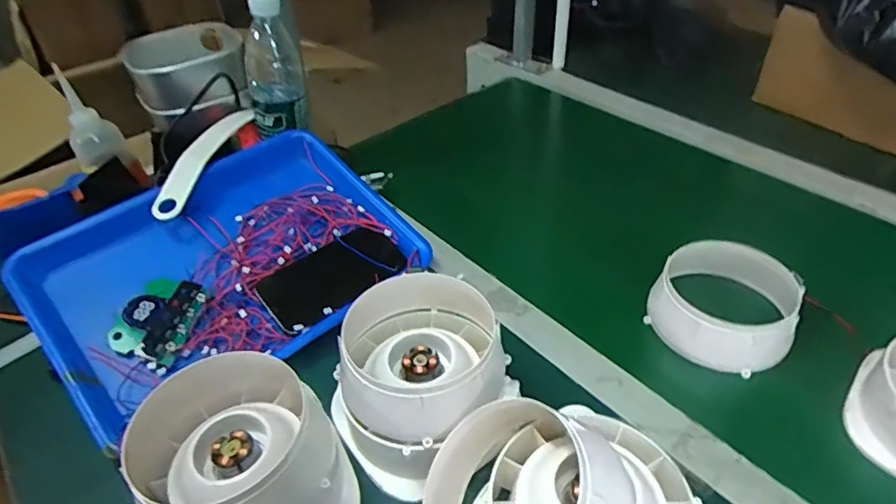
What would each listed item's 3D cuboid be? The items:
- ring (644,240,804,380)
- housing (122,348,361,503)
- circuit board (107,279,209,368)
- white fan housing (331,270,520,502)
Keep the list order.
[{"bbox_3d":[0.249,0.048,0.509,0.124,0.057,0.107,19,44,25],"label":"ring"},{"bbox_3d":[-0.140,0.147,0.381,0.126,0.098,0.121,-29,46,-28],"label":"housing"},{"bbox_3d":[-0.272,0.059,0.518,0.068,0.024,0.079,7,41,12],"label":"circuit board"},{"bbox_3d":[-0.019,0.093,0.444,0.148,0.096,0.131,-26,45,-26],"label":"white fan housing"}]

